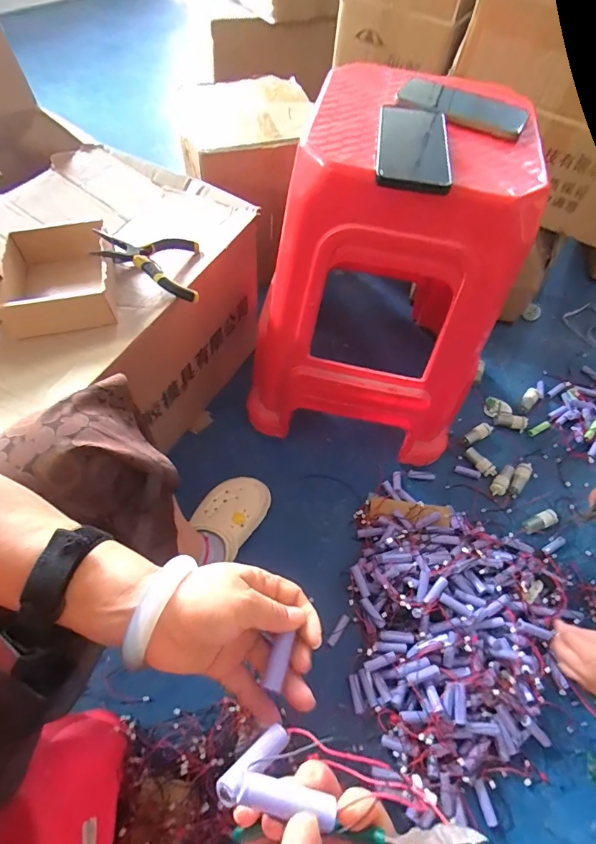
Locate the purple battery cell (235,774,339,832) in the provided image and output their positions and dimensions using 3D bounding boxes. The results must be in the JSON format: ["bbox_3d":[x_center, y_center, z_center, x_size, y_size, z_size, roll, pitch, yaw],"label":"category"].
[{"bbox_3d":[-0.005,0.191,0.214,0.048,0.011,0.014,16,59,0],"label":"purple battery cell"}]

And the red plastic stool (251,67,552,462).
[{"bbox_3d":[0.124,-0.226,0.711,0.375,0.482,0.337,10,59,5],"label":"red plastic stool"}]

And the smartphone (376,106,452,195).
[{"bbox_3d":[0.131,-0.317,0.484,0.078,0.016,0.176,9,59,1],"label":"smartphone"}]

